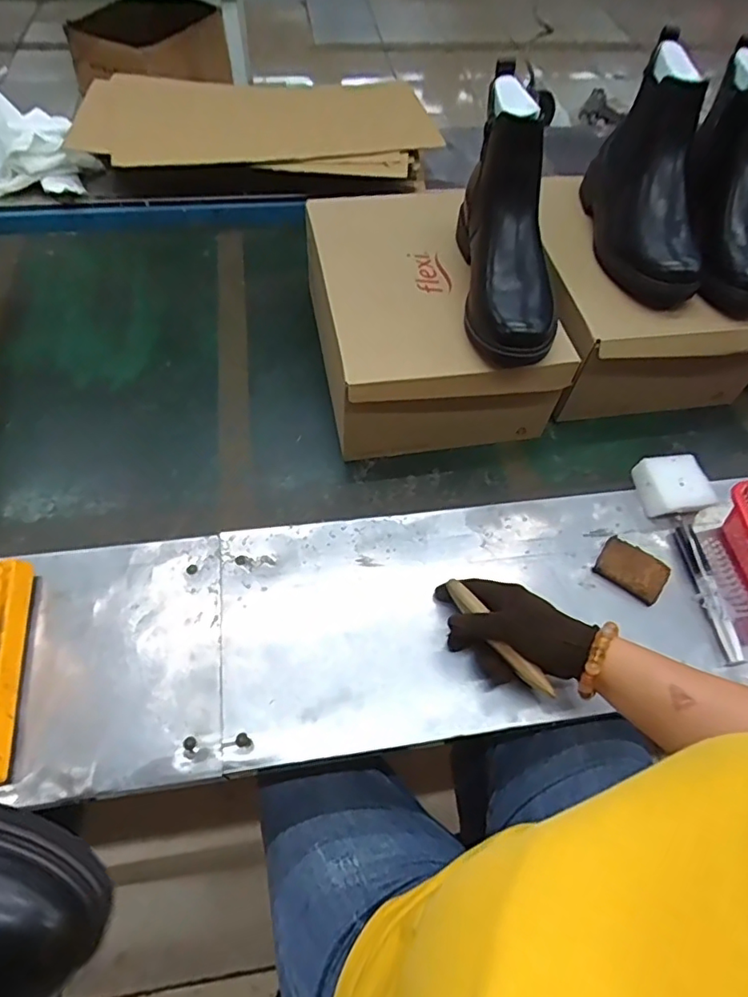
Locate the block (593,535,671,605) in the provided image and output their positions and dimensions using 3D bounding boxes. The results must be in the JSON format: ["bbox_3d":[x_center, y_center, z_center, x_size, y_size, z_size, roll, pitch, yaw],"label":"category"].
[{"bbox_3d":[0.266,0.073,0.574,0.067,0.009,0.049,33,62,15],"label":"block"}]

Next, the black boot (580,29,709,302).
[{"bbox_3d":[0.317,-0.367,0.632,0.088,0.159,0.263,-2,59,-6],"label":"black boot"}]

